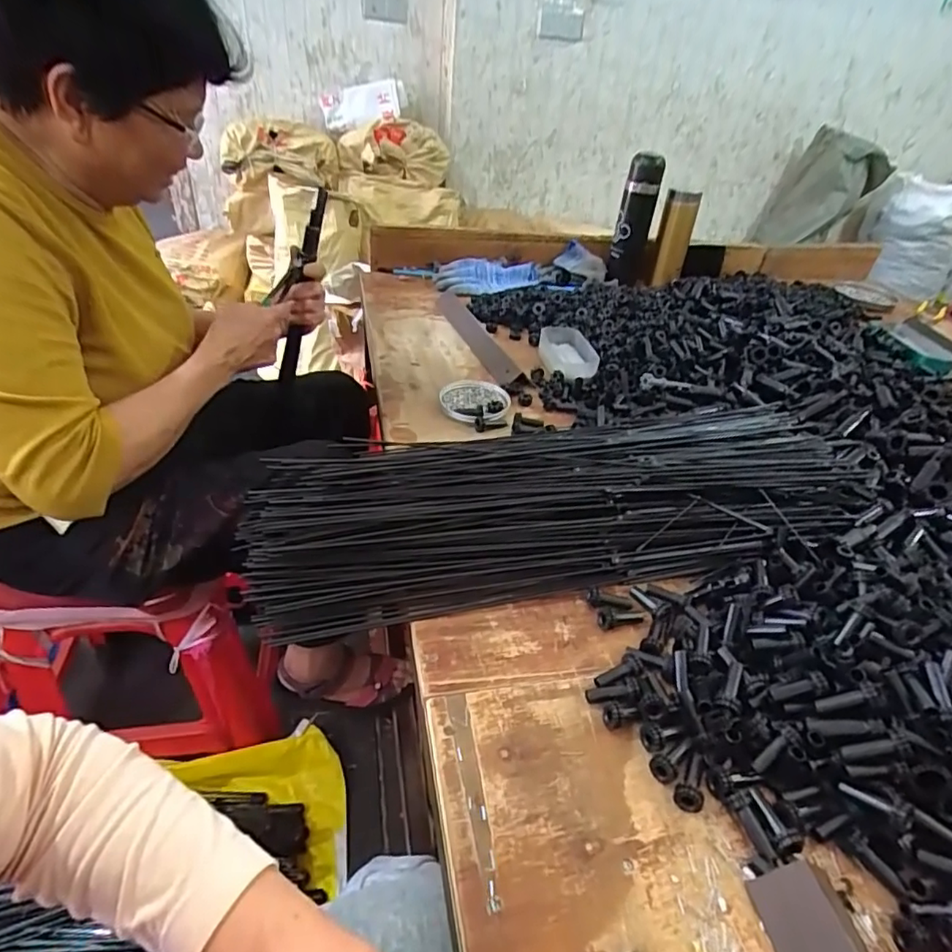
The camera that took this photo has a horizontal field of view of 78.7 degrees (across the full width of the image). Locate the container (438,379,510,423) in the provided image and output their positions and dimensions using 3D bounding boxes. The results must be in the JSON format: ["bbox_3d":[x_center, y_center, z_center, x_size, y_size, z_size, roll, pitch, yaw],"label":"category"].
[{"bbox_3d":[-0.001,-0.099,0.763,0.088,0.015,0.096,4,38,-3],"label":"container"}]

